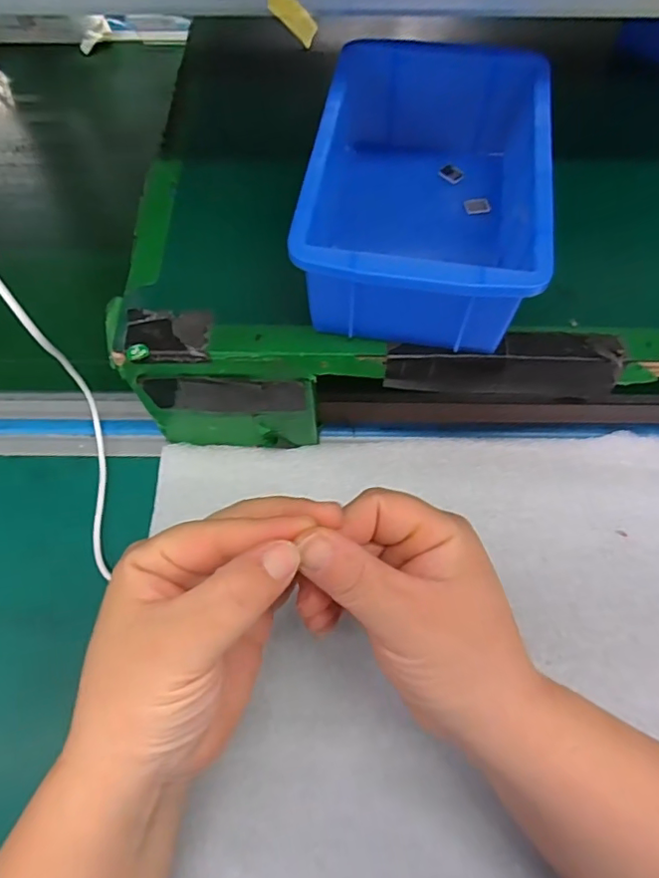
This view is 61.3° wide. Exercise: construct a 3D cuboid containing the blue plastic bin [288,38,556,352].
[{"bbox_3d":[0.044,-0.110,0.256,0.096,0.057,0.145,9,64,5],"label":"blue plastic bin"}]

